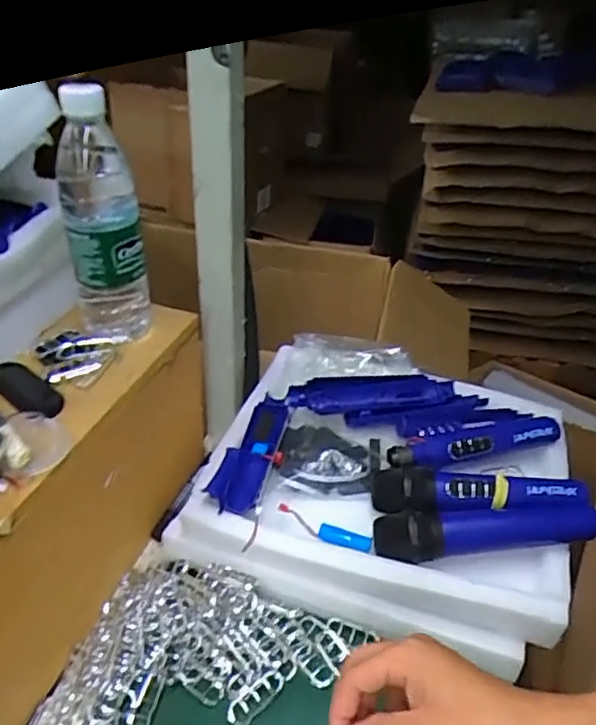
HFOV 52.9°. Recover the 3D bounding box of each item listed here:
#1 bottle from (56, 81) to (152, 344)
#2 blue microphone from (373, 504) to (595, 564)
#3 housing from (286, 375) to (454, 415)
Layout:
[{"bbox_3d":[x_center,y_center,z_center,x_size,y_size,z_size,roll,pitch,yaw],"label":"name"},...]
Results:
[{"bbox_3d":[-0.180,-0.128,0.556,0.066,0.235,0.073,-5,36,-12],"label":"bottle"},{"bbox_3d":[0.171,0.152,0.548,0.195,0.037,0.039,1,36,-4],"label":"blue microphone"},{"bbox_3d":[0.085,0.036,0.695,0.184,0.028,0.042,-5,36,-11],"label":"housing"}]

